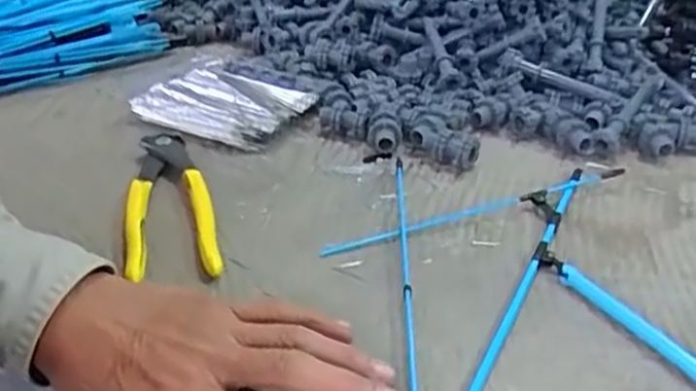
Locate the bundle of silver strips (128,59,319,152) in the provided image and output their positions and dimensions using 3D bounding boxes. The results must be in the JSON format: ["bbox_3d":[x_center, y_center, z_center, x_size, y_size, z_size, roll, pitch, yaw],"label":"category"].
[{"bbox_3d":[-0.098,-0.075,0.571,0.130,0.018,0.104,20,37,28],"label":"bundle of silver strips"}]

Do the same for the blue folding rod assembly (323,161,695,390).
[{"bbox_3d":[0.087,0.046,0.378,0.184,0.011,0.251,-1,32,-2],"label":"blue folding rod assembly"}]

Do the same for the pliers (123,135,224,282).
[{"bbox_3d":[-0.110,0.003,0.444,0.052,0.015,0.152,-6,32,-11],"label":"pliers"}]

